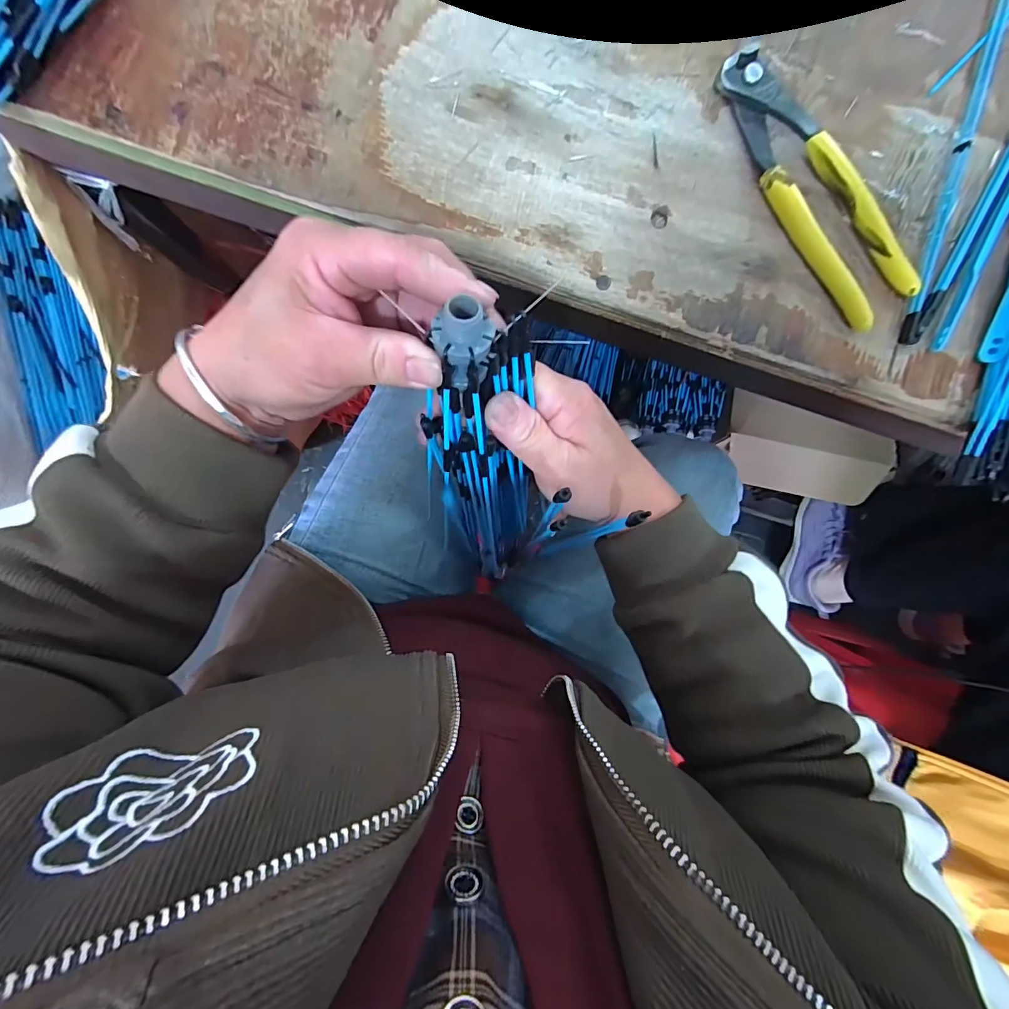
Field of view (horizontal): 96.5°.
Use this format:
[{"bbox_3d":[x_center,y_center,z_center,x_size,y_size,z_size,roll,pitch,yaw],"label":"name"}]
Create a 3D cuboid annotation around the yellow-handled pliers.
[{"bbox_3d":[0.178,-0.181,0.257,0.049,0.019,0.162,-32,92,-3],"label":"yellow-handled pliers"}]

